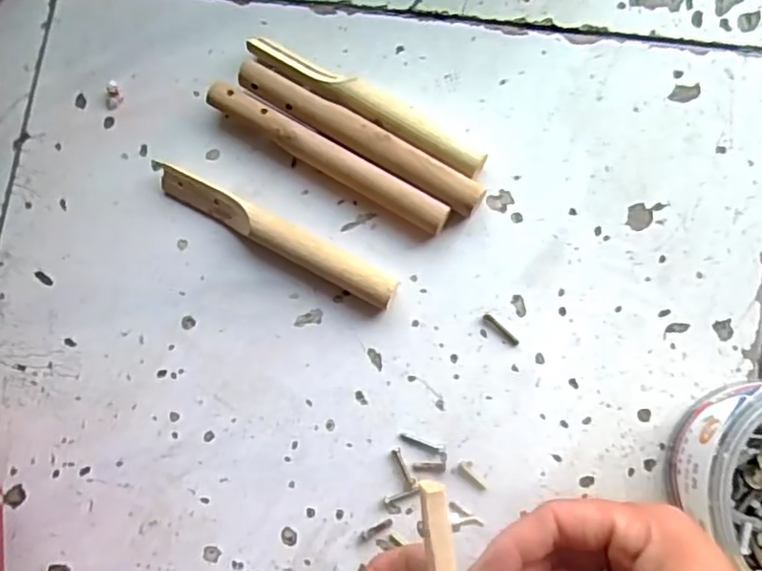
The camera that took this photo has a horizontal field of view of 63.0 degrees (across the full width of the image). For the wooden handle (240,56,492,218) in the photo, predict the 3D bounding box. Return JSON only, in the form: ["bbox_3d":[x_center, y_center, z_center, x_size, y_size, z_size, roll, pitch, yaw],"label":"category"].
[{"bbox_3d":[-0.015,-0.095,0.398,0.175,0.022,0.022,32,87,9],"label":"wooden handle"}]

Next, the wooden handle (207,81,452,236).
[{"bbox_3d":[-0.035,-0.083,0.403,0.175,0.022,0.019,31,87,9],"label":"wooden handle"}]

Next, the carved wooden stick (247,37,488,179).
[{"bbox_3d":[-0.009,-0.119,0.404,0.172,0.018,0.024,31,87,9],"label":"carved wooden stick"}]

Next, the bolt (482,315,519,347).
[{"bbox_3d":[0.075,0.028,0.385,0.027,0.004,0.006,42,88,9],"label":"bolt"}]

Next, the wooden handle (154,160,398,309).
[{"bbox_3d":[-0.070,-0.034,0.399,0.174,0.023,0.021,28,86,9],"label":"wooden handle"}]

